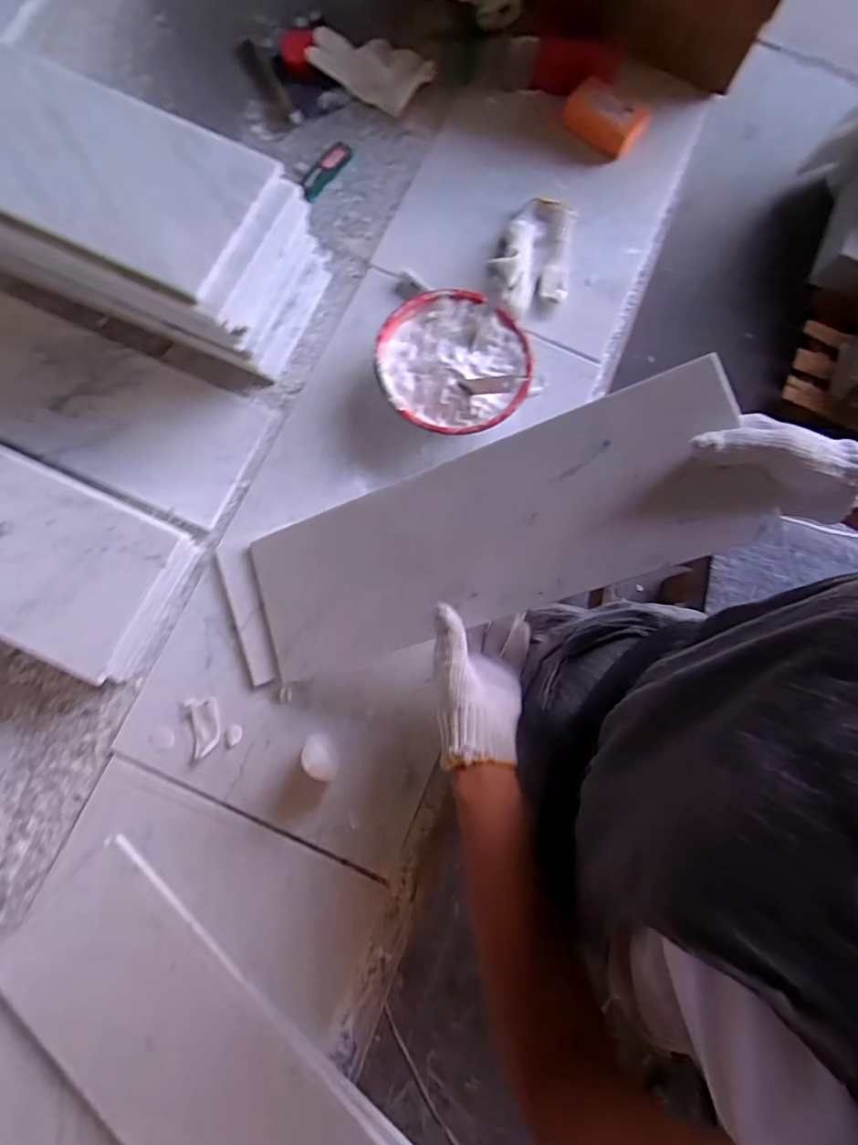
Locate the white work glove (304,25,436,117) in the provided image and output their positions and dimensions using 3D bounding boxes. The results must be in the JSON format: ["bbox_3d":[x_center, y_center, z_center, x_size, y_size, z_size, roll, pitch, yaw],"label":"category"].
[{"bbox_3d":[-0.078,-0.655,0.700,0.152,0.026,0.070,36,81,3],"label":"white work glove"}]

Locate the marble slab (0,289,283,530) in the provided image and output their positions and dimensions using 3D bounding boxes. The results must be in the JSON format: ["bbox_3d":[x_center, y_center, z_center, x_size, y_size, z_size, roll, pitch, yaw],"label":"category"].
[{"bbox_3d":[-0.423,-0.210,0.613,0.479,0.018,0.153,25,81,2],"label":"marble slab"}]

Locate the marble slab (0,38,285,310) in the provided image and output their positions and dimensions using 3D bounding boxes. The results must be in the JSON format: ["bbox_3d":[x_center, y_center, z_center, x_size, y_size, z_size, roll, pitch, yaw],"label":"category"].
[{"bbox_3d":[-0.374,-0.397,0.491,0.473,0.019,0.159,27,81,2],"label":"marble slab"}]

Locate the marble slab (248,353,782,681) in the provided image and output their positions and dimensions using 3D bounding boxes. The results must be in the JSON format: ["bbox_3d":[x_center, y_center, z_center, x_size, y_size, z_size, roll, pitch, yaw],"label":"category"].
[{"bbox_3d":[0.038,-0.028,0.483,0.451,0.018,0.145,-20,85,17],"label":"marble slab"}]

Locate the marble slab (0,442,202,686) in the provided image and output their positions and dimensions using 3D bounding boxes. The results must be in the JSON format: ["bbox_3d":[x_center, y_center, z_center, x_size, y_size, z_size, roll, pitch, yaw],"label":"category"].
[{"bbox_3d":[-0.468,-0.062,0.522,0.474,0.025,0.159,25,81,2],"label":"marble slab"}]

